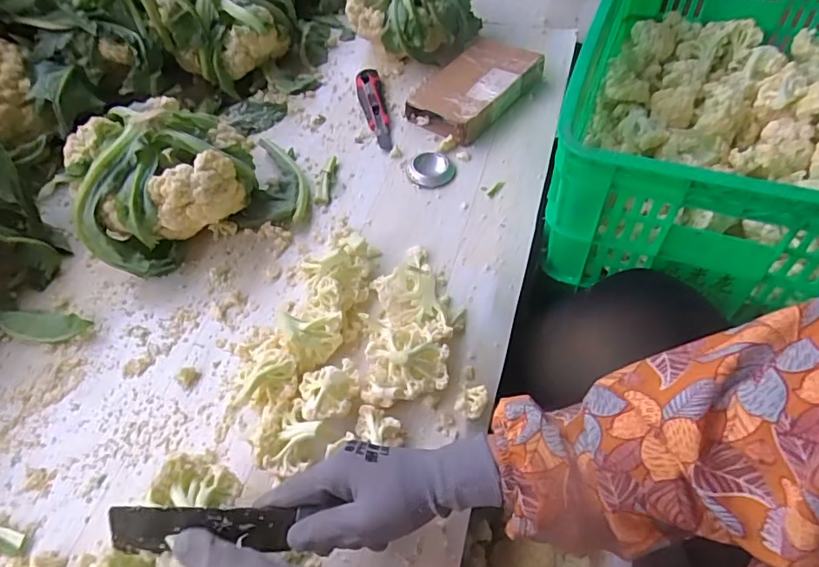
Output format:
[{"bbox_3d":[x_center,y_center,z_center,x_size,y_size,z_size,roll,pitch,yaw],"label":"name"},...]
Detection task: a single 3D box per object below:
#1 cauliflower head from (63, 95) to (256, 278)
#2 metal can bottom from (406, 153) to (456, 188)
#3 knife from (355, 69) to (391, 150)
[{"bbox_3d":[-0.287,-0.123,0.616,0.187,0.126,0.184,-21,57,-10],"label":"cauliflower head"},{"bbox_3d":[0.026,-0.152,0.690,0.059,0.013,0.067,-26,57,-13],"label":"metal can bottom"},{"bbox_3d":[-0.053,-0.259,0.767,0.037,0.015,0.185,-10,55,-2],"label":"knife"}]

